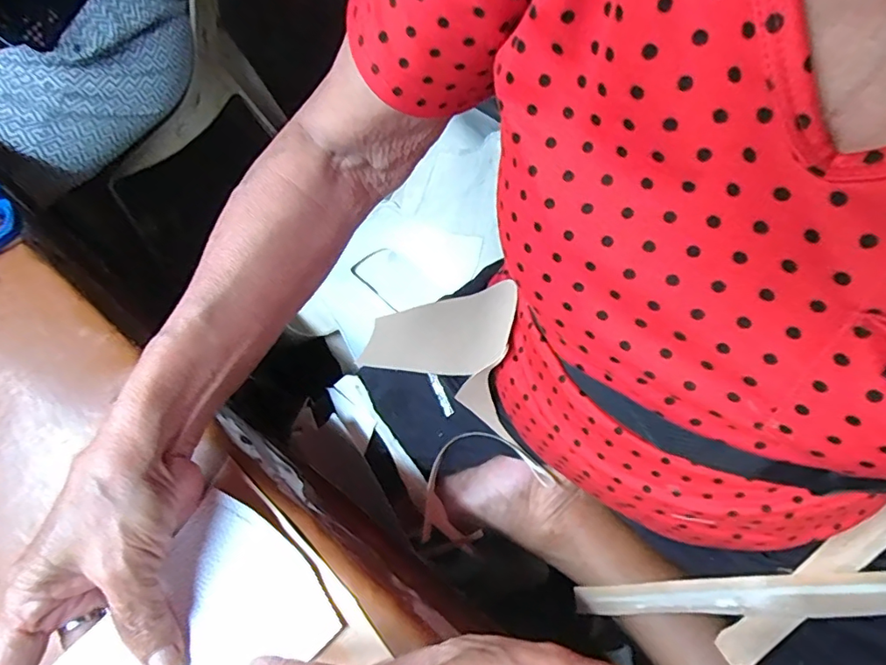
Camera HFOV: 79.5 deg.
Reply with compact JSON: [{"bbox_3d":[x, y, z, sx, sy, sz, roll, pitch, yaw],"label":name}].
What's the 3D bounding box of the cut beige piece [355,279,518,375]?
[{"bbox_3d":[-0.004,0.001,0.448,0.176,0.027,0.071,-8,44,46],"label":"cut beige piece"}]

